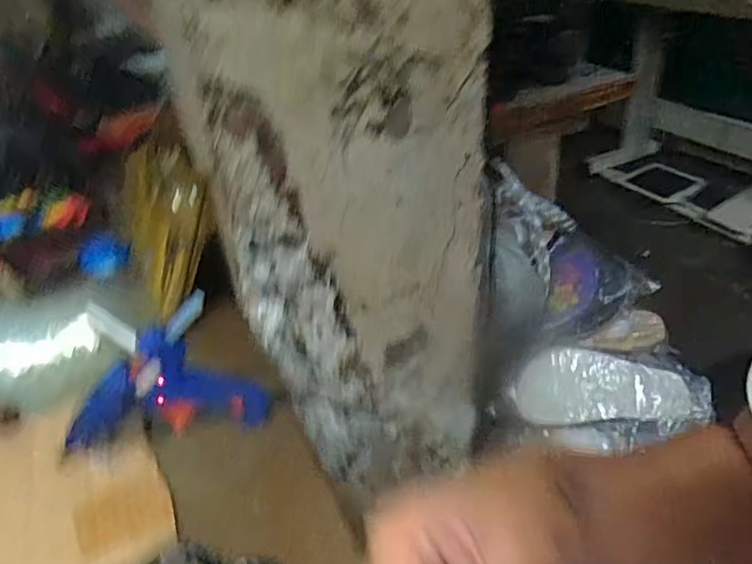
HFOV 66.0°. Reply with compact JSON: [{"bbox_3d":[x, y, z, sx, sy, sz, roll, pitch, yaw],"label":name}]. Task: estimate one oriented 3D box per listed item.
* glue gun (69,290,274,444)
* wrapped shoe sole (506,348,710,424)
[{"bbox_3d":[-0.146,0.069,0.394,0.127,0.104,0.027,-12,33,-8],"label":"glue gun"},{"bbox_3d":[0.296,0.127,0.709,0.265,0.028,0.087,5,64,-12],"label":"wrapped shoe sole"}]

